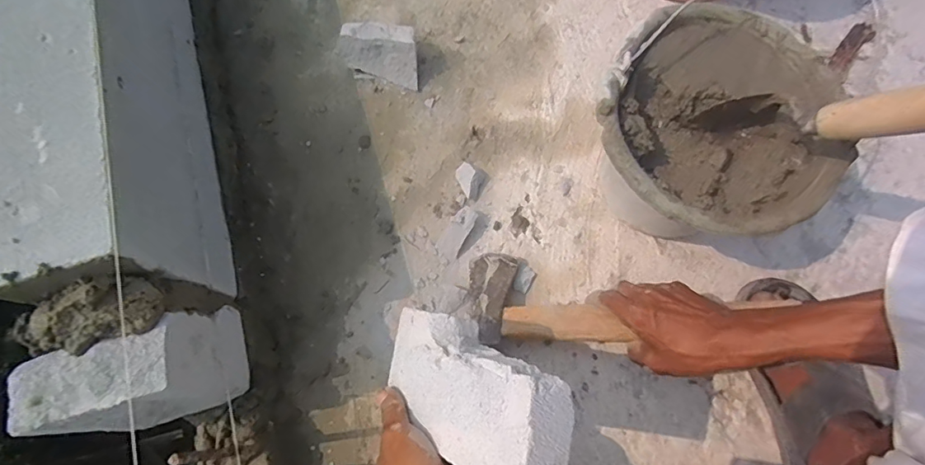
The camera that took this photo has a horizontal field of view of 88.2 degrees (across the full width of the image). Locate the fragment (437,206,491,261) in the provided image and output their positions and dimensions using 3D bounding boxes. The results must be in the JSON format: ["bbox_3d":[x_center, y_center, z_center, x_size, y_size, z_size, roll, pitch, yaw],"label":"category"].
[{"bbox_3d":[0.001,-0.002,0.574,0.035,0.025,0.071,41,75,13],"label":"fragment"}]

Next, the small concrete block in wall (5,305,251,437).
[{"bbox_3d":[-0.273,0.120,0.415,0.113,0.141,0.090,-21,73,-5],"label":"small concrete block in wall"}]

